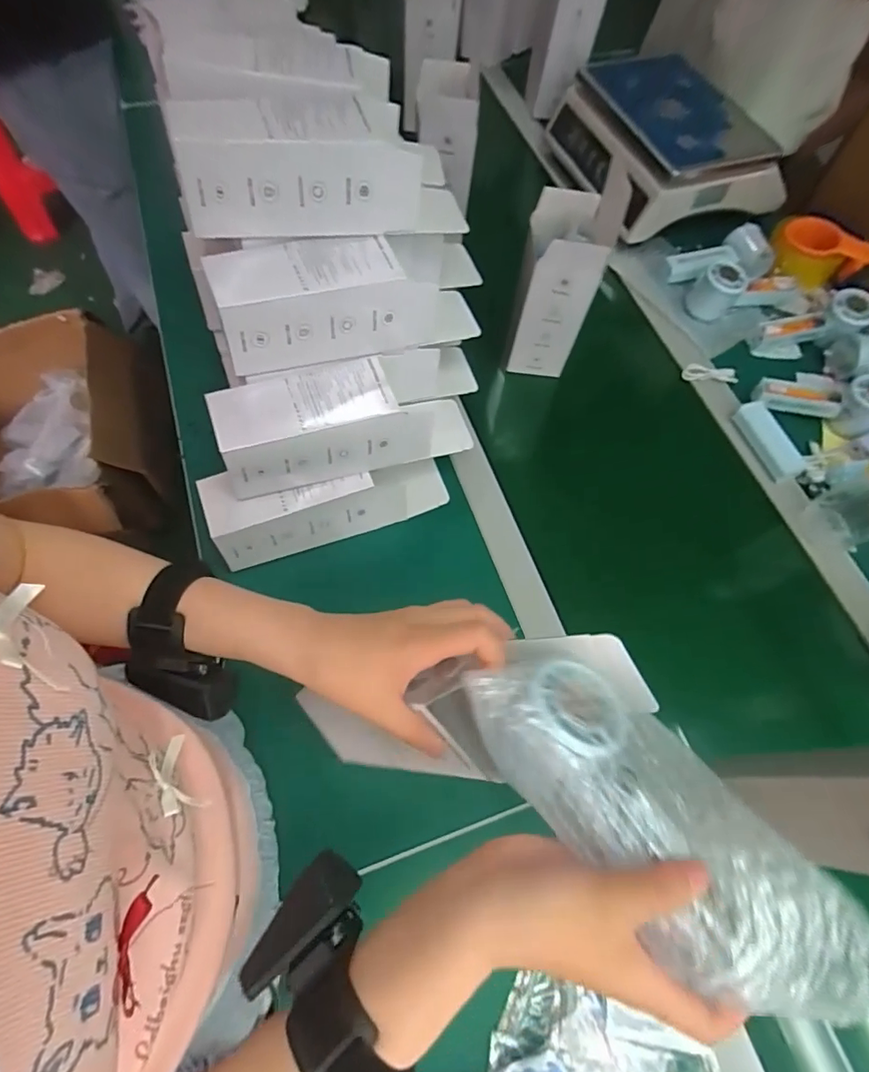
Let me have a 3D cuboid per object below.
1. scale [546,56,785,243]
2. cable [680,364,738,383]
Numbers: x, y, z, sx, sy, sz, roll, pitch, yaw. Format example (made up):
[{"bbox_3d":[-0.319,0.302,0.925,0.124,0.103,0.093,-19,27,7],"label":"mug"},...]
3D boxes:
[{"bbox_3d":[0.357,-0.618,0.818,0.249,0.123,0.285,-17,68,-10],"label":"scale"},{"bbox_3d":[0.367,-0.215,0.697,0.071,0.017,0.015,8,66,1],"label":"cable"}]

